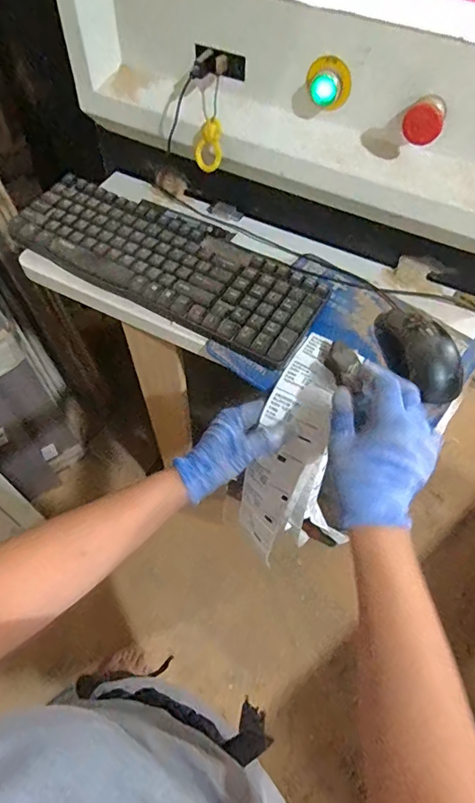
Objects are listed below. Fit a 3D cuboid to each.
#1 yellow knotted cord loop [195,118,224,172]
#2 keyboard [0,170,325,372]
[{"bbox_3d":[-0.029,-0.273,0.494,0.032,0.050,0.006,32,38,6],"label":"yellow knotted cord loop"},{"bbox_3d":[-0.083,-0.167,0.530,0.376,0.021,0.129,27,60,15],"label":"keyboard"}]

